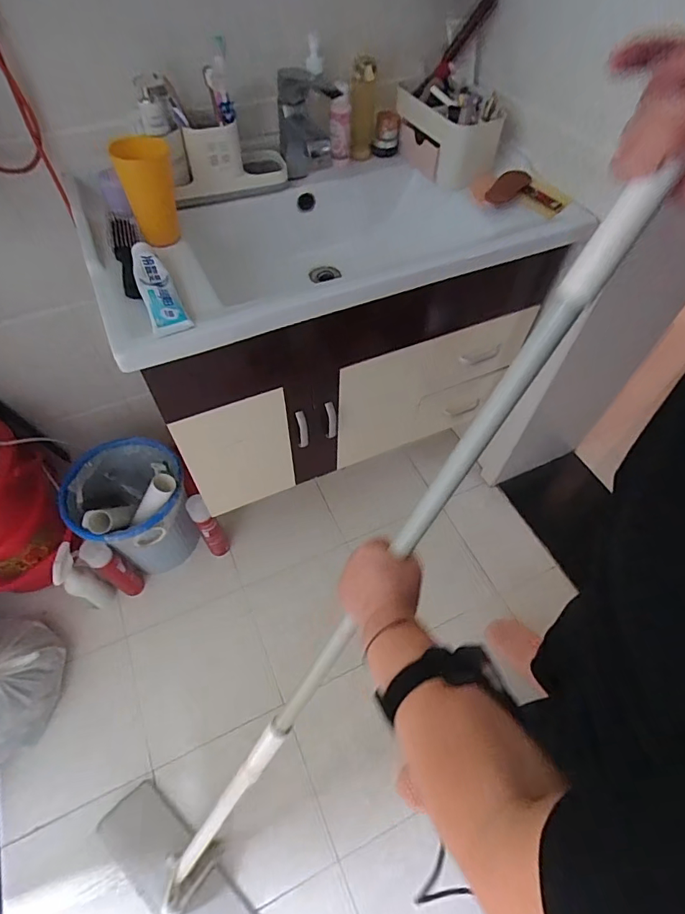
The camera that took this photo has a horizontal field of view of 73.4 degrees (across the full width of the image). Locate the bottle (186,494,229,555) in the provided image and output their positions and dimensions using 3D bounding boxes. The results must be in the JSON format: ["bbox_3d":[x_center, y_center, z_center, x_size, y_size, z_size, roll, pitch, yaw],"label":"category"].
[{"bbox_3d":[-0.332,0.182,1.161,0.058,0.258,0.056,-34,62,-21],"label":"bottle"}]

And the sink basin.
[{"bbox_3d":[-0.018,-0.358,0.825,0.768,0.167,0.389,-21,58,-14],"label":"sink basin"}]

